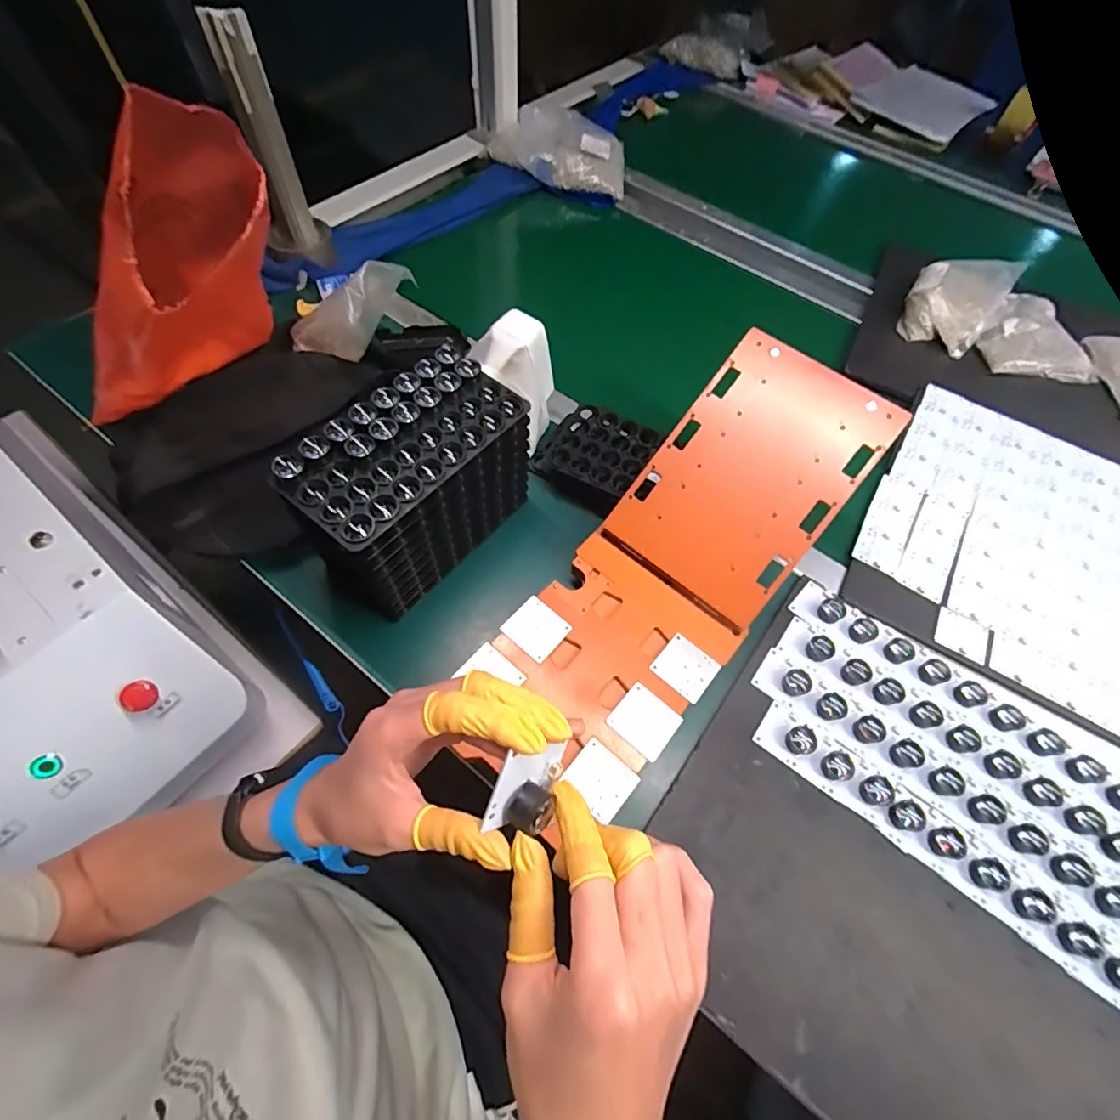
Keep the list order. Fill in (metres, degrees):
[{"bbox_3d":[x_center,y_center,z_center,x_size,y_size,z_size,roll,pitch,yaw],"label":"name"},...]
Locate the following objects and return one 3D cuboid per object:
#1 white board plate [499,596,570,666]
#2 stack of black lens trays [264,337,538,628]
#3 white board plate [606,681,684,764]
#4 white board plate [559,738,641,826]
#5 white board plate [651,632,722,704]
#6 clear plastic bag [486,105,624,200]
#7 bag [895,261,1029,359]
[{"bbox_3d":[-0.021,0.060,0.451,0.048,0.004,0.045,37,66,16],"label":"white board plate"},{"bbox_3d":[-0.125,-0.065,0.460,0.097,0.146,0.199,37,66,16],"label":"stack of black lens trays"},{"bbox_3d":[0.069,0.131,0.418,0.048,0.004,0.044,39,66,16],"label":"white board plate"},{"bbox_3d":[0.032,0.169,0.396,0.048,0.004,0.042,39,58,16],"label":"white board plate"},{"bbox_3d":[0.110,0.093,0.444,0.047,0.004,0.044,39,68,17],"label":"white board plate"},{"bbox_3d":[-0.005,-0.716,0.888,0.241,0.051,0.205,7,61,1],"label":"clear plastic bag"},{"bbox_3d":[0.561,-0.370,0.724,0.119,0.052,0.172,34,65,14],"label":"bag"}]

